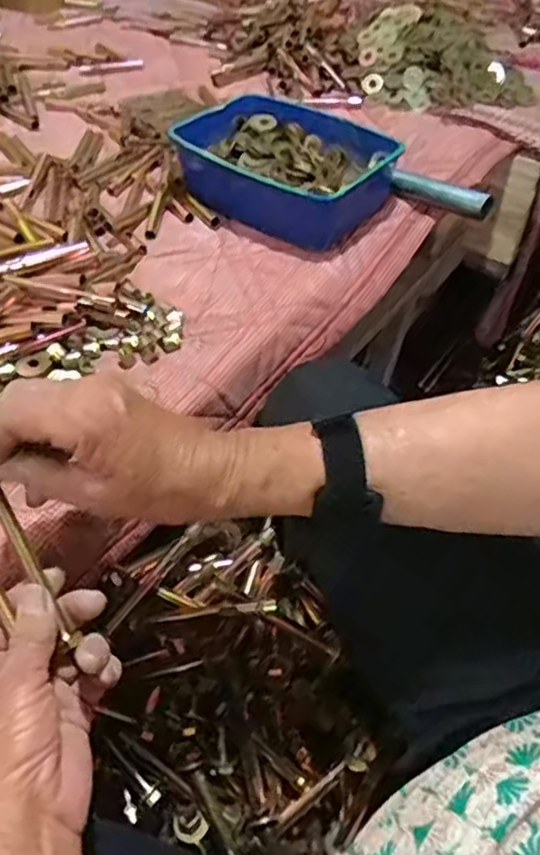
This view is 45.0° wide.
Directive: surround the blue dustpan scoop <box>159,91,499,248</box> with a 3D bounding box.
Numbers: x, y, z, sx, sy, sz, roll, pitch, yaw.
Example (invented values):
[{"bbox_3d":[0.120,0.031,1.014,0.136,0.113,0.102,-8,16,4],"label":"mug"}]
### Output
[{"bbox_3d":[0.044,-0.240,0.638,0.289,0.063,0.140,31,55,23],"label":"blue dustpan scoop"}]

